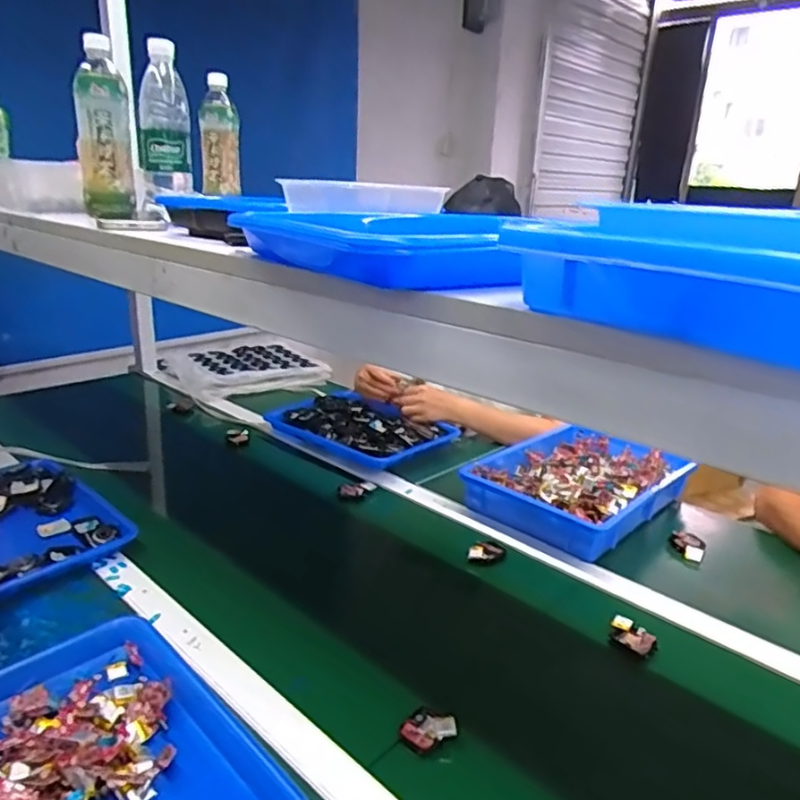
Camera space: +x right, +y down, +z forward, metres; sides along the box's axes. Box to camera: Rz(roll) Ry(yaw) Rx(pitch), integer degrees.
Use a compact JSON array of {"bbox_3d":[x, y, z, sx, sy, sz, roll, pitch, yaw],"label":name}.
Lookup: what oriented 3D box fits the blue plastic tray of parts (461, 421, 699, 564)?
[{"bbox_3d":[0.292,0.132,1.024,0.261,0.056,0.341,18,24,39],"label":"blue plastic tray of parts"}]

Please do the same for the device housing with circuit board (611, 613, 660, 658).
[{"bbox_3d":[0.264,0.267,0.712,0.025,0.017,0.052,-12,23,-36],"label":"device housing with circuit board"}]

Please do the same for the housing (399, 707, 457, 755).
[{"bbox_3d":[0.026,0.305,0.576,0.044,0.020,0.038,15,22,34],"label":"housing"}]

